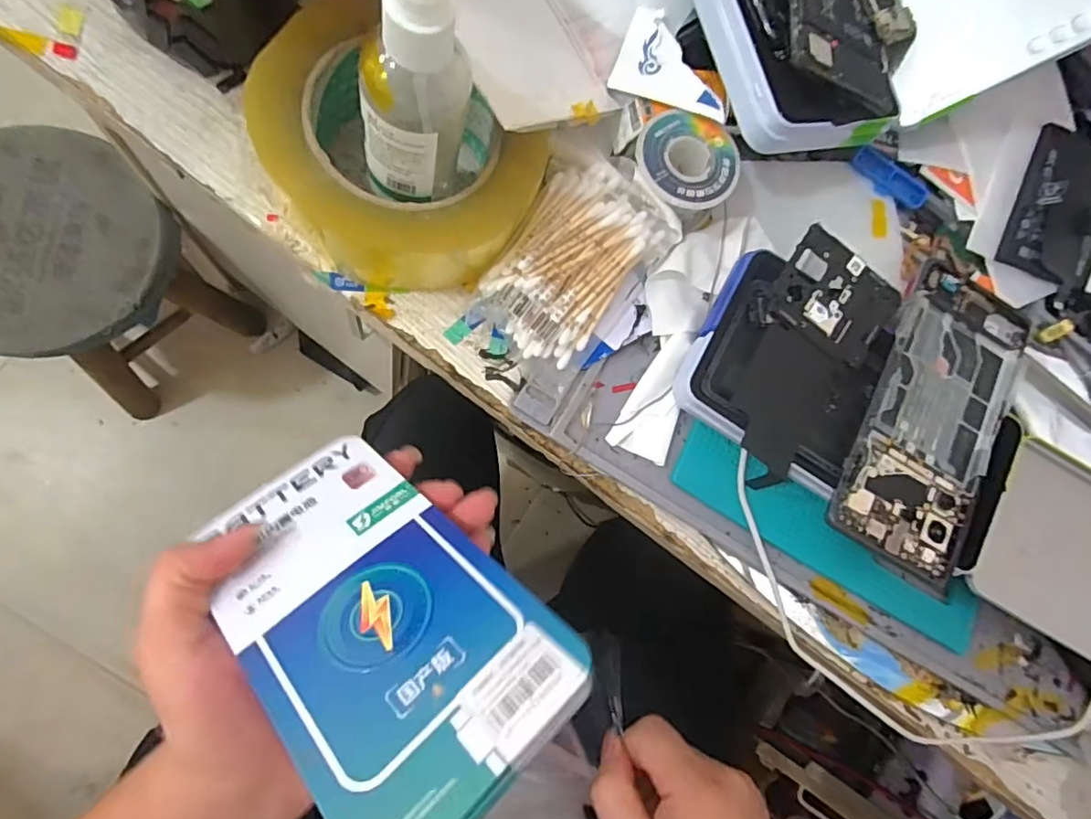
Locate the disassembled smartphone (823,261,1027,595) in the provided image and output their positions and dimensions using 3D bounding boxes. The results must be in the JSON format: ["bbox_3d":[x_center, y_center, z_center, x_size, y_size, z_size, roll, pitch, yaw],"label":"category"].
[{"bbox_3d":[0.204,0.004,0.298,0.073,0.008,0.168,28,77,-7],"label":"disassembled smartphone"}]

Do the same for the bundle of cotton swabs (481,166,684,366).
[{"bbox_3d":[0.015,-0.075,0.281,0.062,0.020,0.100,41,75,-6],"label":"bundle of cotton swabs"}]

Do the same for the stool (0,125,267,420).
[{"bbox_3d":[-0.616,-0.170,0.780,0.260,0.316,0.250,45,74,-5],"label":"stool"}]

